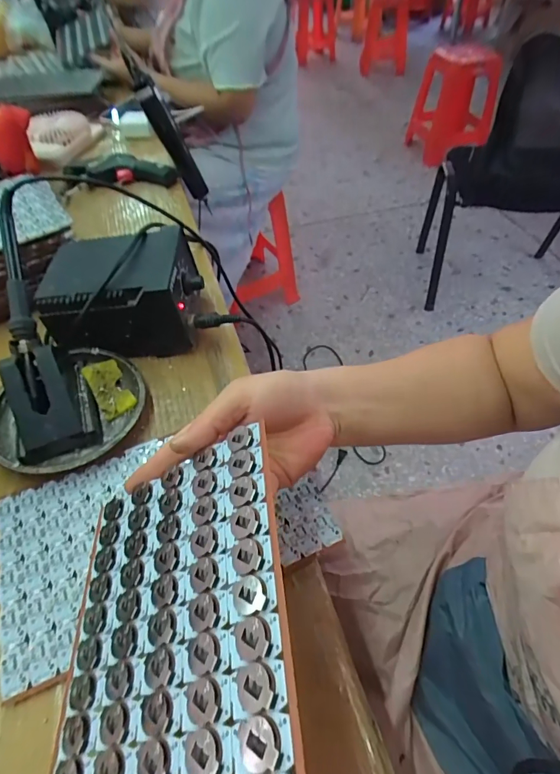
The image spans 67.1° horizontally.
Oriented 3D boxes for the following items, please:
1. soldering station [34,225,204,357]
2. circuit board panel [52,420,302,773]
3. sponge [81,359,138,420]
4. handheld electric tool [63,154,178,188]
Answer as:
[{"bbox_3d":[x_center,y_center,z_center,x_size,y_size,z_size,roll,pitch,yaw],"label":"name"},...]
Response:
[{"bbox_3d":[-0.163,-0.100,0.463,0.147,0.097,0.119,-1,51,2],"label":"soldering station"},{"bbox_3d":[-0.057,0.145,0.202,0.145,0.005,0.241,-29,44,22],"label":"circuit board panel"},{"bbox_3d":[-0.170,0.001,0.424,0.032,0.016,0.061,-26,71,-17],"label":"sponge"},{"bbox_3d":[-0.261,-0.362,0.708,0.172,0.030,0.063,-2,51,1],"label":"handheld electric tool"}]

